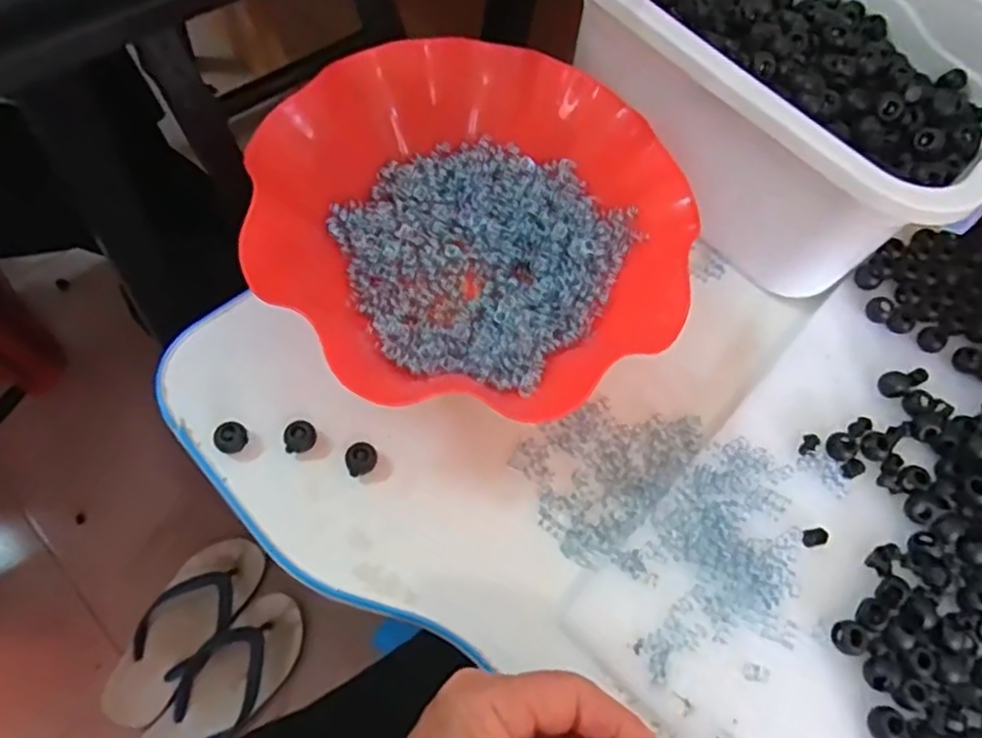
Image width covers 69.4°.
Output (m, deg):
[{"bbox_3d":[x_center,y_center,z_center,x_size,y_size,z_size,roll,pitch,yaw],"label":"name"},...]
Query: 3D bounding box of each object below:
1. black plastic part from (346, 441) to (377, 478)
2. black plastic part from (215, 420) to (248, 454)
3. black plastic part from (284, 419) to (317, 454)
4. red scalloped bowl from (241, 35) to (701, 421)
[{"bbox_3d":[-0.064,0.045,0.353,0.015,0.009,0.014,3,65,-7],"label":"black plastic part"},{"bbox_3d":[-0.128,0.034,0.350,0.015,0.012,0.015,3,65,-7],"label":"black plastic part"},{"bbox_3d":[-0.095,0.034,0.354,0.015,0.009,0.016,-5,66,-11],"label":"black plastic part"},{"bbox_3d":[-0.006,-0.081,0.376,0.214,0.057,0.209,3,65,-7],"label":"red scalloped bowl"}]

